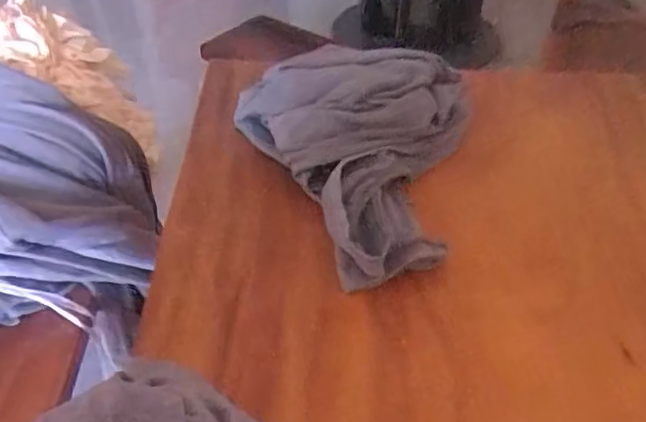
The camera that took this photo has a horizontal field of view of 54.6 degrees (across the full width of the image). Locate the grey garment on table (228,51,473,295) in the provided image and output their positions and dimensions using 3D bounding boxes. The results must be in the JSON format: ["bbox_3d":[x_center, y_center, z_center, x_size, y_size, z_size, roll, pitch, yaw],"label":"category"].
[{"bbox_3d":[0.031,-0.101,0.910,0.318,0.102,0.450,12,44,9],"label":"grey garment on table"}]

